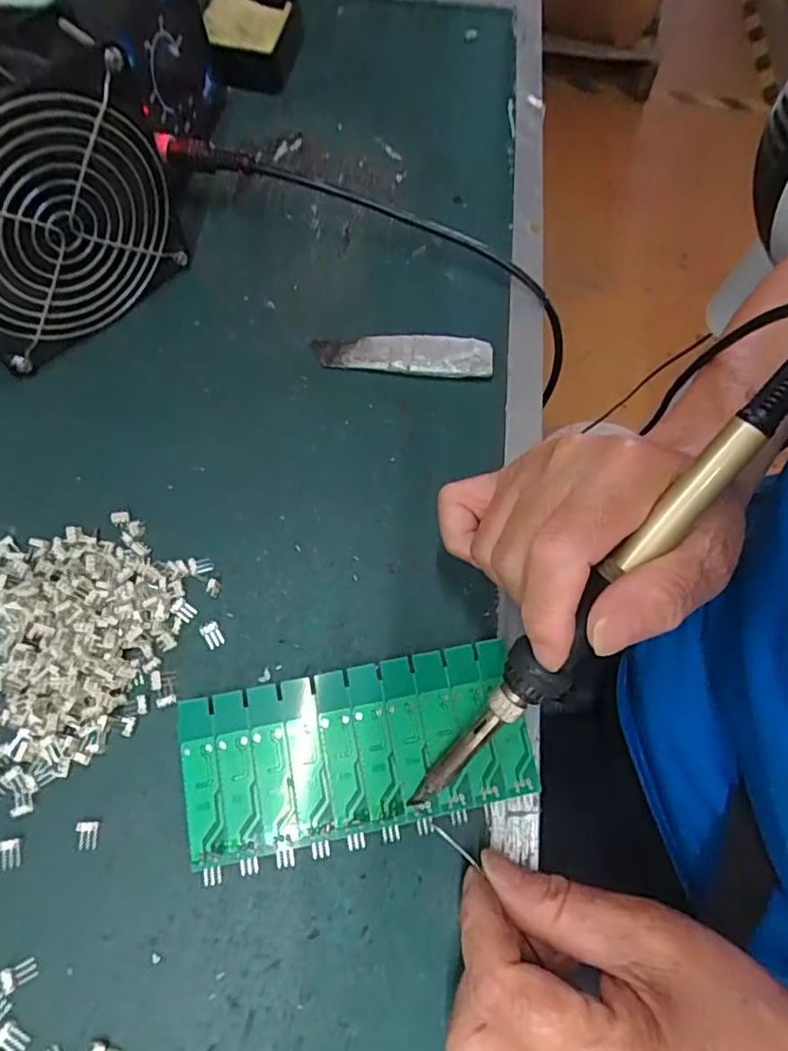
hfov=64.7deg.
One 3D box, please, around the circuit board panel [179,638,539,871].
[{"bbox_3d":[-0.015,0.092,0.256,0.136,0.014,0.061,-10,67,-7],"label":"circuit board panel"}]

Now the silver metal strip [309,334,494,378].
[{"bbox_3d":[0.005,-0.095,0.342,0.097,0.004,0.023,3,72,2],"label":"silver metal strip"}]

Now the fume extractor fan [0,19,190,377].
[{"bbox_3d":[-0.166,-0.148,0.295,0.042,0.121,0.121,40,70,14],"label":"fume extractor fan"}]

